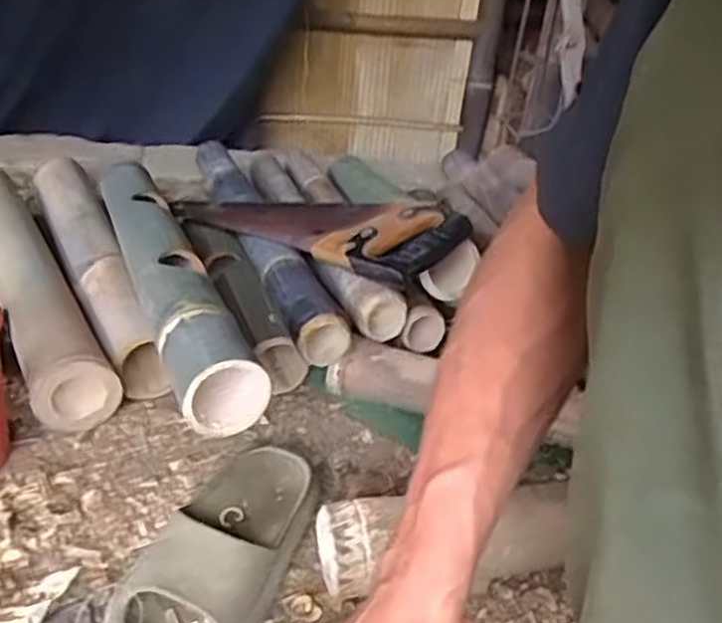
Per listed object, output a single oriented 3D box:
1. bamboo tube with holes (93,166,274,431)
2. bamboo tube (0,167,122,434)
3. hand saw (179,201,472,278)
[{"bbox_3d":[-0.221,-0.047,0.808,0.073,0.074,0.516,-7,30,-26],"label":"bamboo tube with holes"},{"bbox_3d":[-0.433,-0.047,0.929,0.078,0.094,0.605,-11,32,-31],"label":"bamboo tube"},{"bbox_3d":[-0.072,-0.115,0.921,0.451,0.026,0.110,18,50,44],"label":"hand saw"}]

